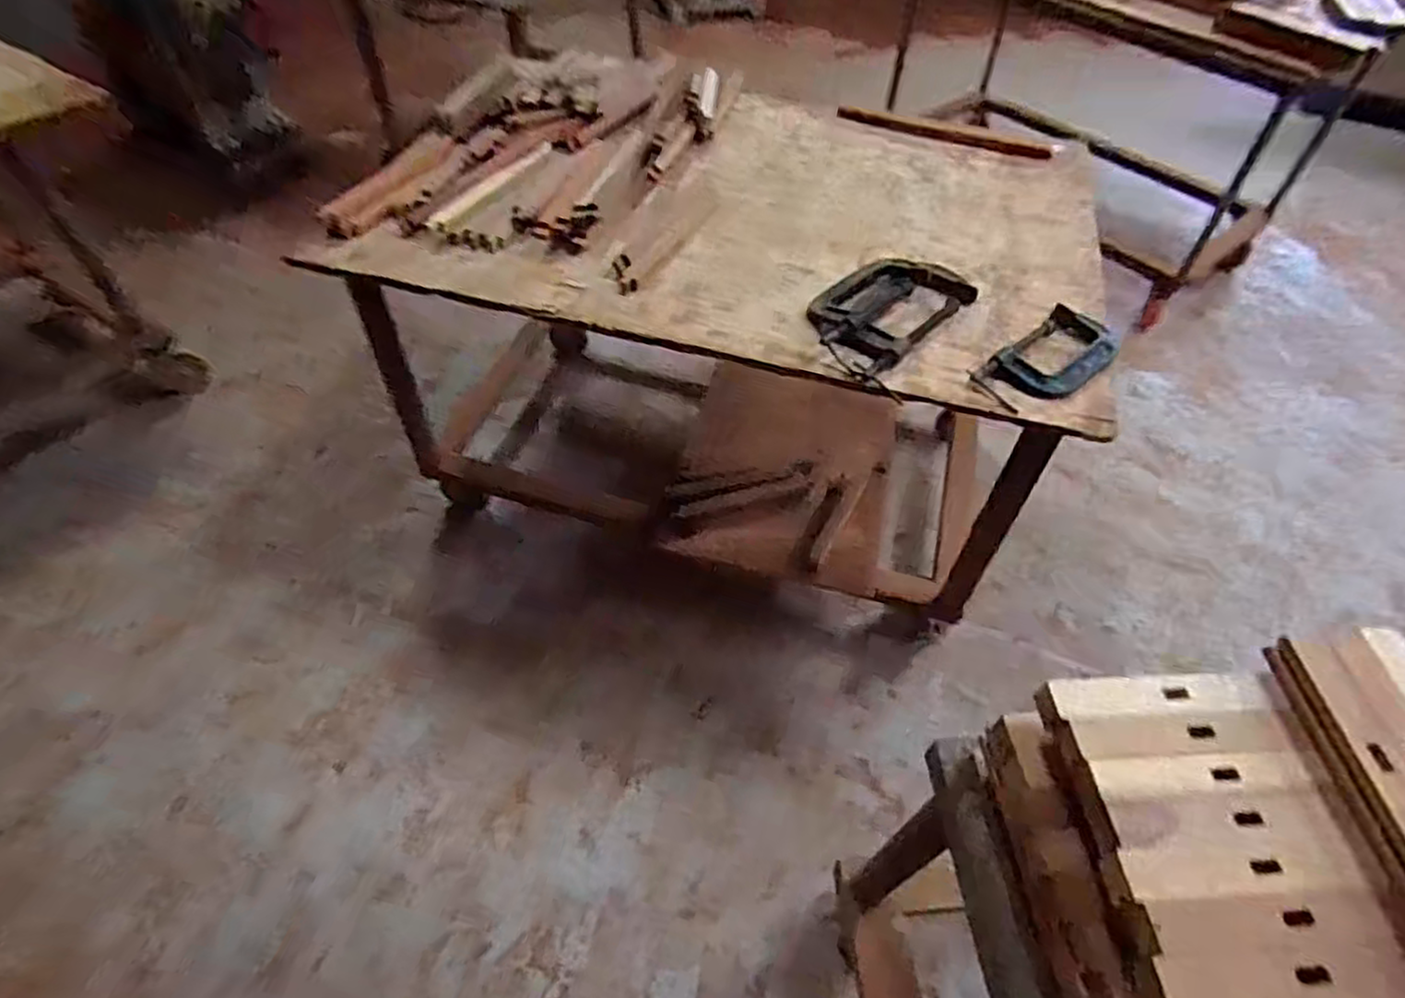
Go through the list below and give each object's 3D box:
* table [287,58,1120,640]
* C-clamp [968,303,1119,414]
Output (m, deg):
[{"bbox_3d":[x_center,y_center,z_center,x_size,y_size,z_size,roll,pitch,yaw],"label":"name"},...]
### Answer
[{"bbox_3d":[0.052,-0.305,1.574,1.226,0.837,0.840,18,52,12],"label":"table"},{"bbox_3d":[0.490,-0.195,1.015,0.246,0.022,0.121,-34,60,-26],"label":"C-clamp"}]

